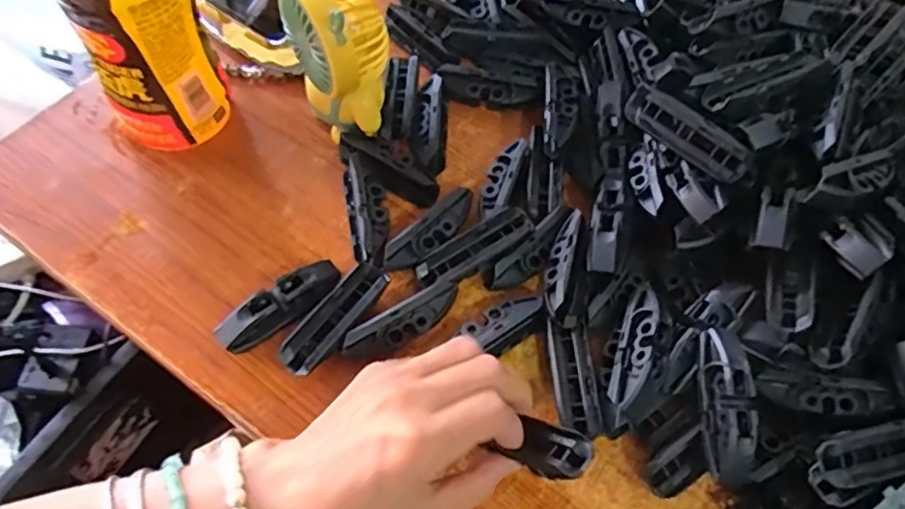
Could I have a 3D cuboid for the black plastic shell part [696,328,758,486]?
[{"bbox_3d":[0.135,0.074,0.314,0.021,0.017,0.072,2,75,-3],"label":"black plastic shell part"}]

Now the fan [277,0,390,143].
[{"bbox_3d":[-0.068,-0.119,0.374,0.044,0.096,0.058,-25,66,-17],"label":"fan"}]

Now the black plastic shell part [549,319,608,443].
[{"bbox_3d":[0.065,0.066,0.339,0.023,0.008,0.060,-3,62,-6],"label":"black plastic shell part"}]

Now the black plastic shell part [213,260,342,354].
[{"bbox_3d":[-0.095,0.029,0.352,0.071,0.019,0.020,-36,70,-21],"label":"black plastic shell part"}]

